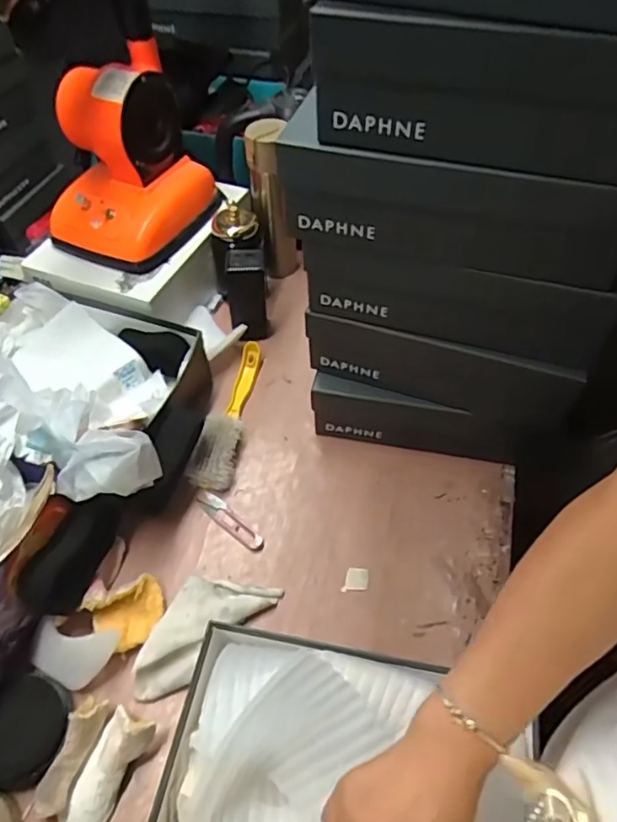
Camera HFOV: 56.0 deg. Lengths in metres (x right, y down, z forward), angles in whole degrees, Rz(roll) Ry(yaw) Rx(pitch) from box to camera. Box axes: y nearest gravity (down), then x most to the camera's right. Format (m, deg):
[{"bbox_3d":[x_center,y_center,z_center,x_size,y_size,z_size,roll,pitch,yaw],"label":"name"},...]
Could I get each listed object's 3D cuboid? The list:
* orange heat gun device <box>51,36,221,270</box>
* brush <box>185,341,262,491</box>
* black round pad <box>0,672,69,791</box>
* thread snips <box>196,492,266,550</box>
[{"bbox_3d":[-0.250,-0.344,0.799,0.157,0.202,0.218,29,58,22],"label":"orange heat gun device"},{"bbox_3d":[-0.102,0.000,0.777,0.055,0.036,0.230,9,53,8],"label":"brush"},{"bbox_3d":[-0.271,0.295,0.539,0.082,0.023,0.089,21,58,-9],"label":"black round pad"},{"bbox_3d":[-0.095,0.132,0.697,0.101,0.008,0.023,36,61,25],"label":"thread snips"}]

